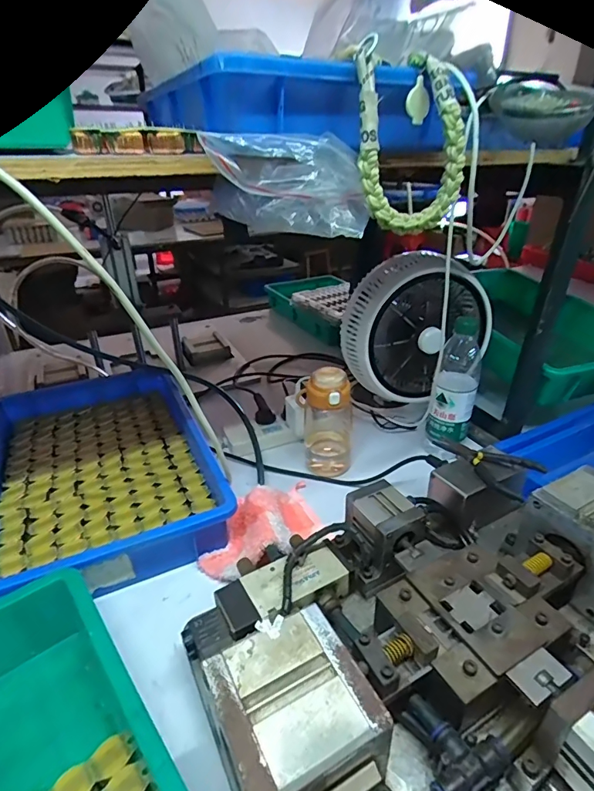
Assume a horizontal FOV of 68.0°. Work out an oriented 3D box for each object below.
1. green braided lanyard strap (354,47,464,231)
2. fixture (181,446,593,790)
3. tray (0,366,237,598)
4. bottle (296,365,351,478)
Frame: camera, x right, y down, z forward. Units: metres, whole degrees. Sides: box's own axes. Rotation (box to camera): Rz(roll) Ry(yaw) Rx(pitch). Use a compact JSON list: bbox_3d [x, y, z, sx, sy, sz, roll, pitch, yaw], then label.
[{"bbox_3d":[0.096,-0.207,0.365,0.092,0.120,0.077,9,31,16],"label":"green braided lanyard strap"},{"bbox_3d":[0.138,0.193,0.382,0.415,0.114,0.312,-16,33,-25],"label":"fixture"},{"bbox_3d":[-0.300,0.089,0.651,0.300,0.062,0.462,-15,33,-24],"label":"tray"},{"bbox_3d":[0.041,0.040,0.673,0.082,0.169,0.080,2,30,4],"label":"bottle"}]

